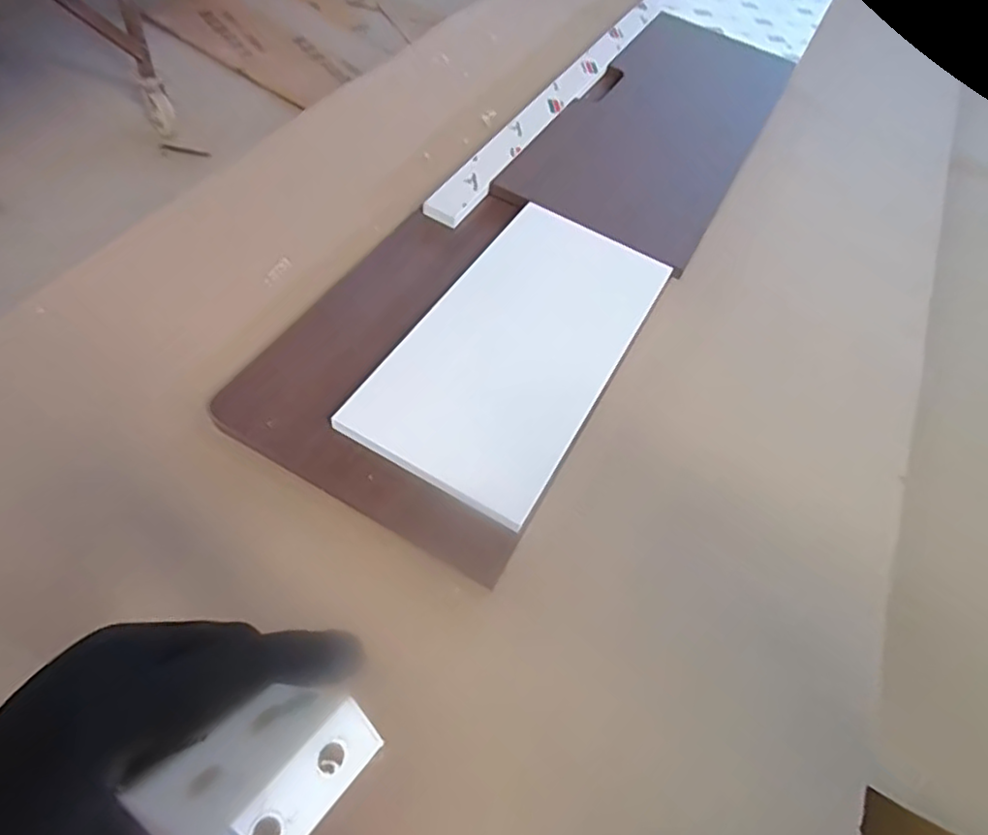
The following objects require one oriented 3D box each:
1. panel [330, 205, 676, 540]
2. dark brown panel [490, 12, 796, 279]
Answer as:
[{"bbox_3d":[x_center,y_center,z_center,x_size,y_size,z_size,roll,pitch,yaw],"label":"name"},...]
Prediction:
[{"bbox_3d":[0.037,-0.094,0.770,0.222,0.011,0.451,30,57,8],"label":"panel"},{"bbox_3d":[0.294,-0.508,1.096,0.299,0.012,0.713,28,57,10],"label":"dark brown panel"}]

